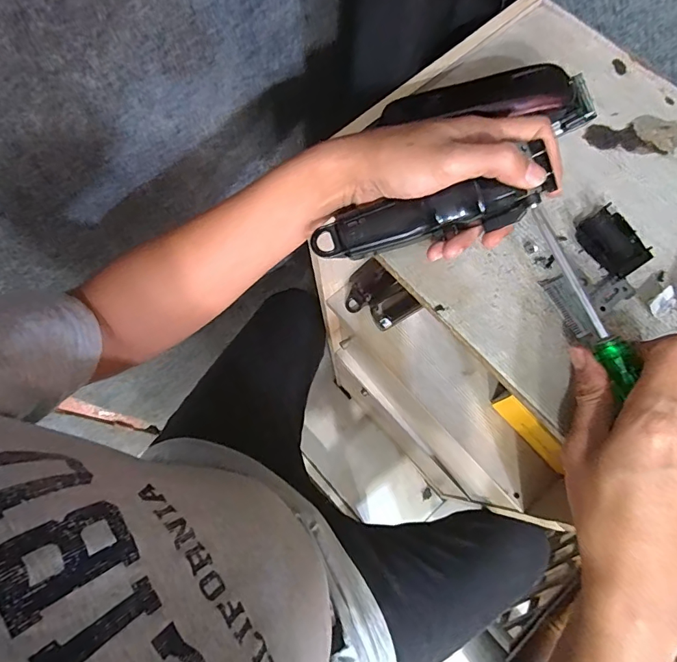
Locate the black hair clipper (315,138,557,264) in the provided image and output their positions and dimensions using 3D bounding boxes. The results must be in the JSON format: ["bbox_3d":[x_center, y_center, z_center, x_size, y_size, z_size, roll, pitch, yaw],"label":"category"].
[{"bbox_3d":[0.060,-0.084,0.331,0.156,0.032,0.034,-9,68,16],"label":"black hair clipper"}]

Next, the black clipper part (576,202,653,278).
[{"bbox_3d":[0.212,-0.068,0.347,0.035,0.015,0.051,-32,72,-11],"label":"black clipper part"}]

